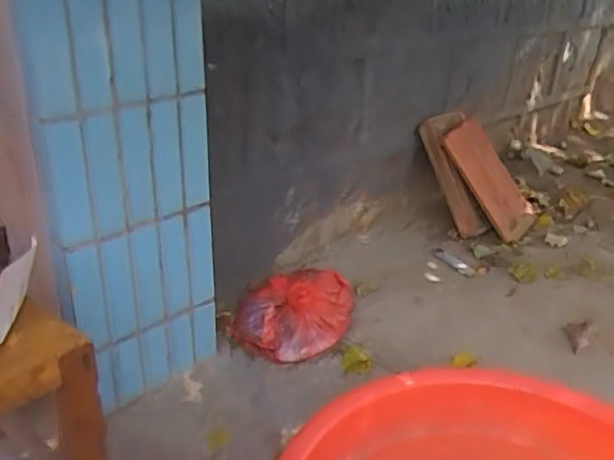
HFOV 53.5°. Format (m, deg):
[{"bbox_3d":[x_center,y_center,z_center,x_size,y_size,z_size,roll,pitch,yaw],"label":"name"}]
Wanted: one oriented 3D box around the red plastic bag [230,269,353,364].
[{"bbox_3d":[-0.018,0.177,1.339,0.281,0.122,0.192,-15,32,-30],"label":"red plastic bag"}]

